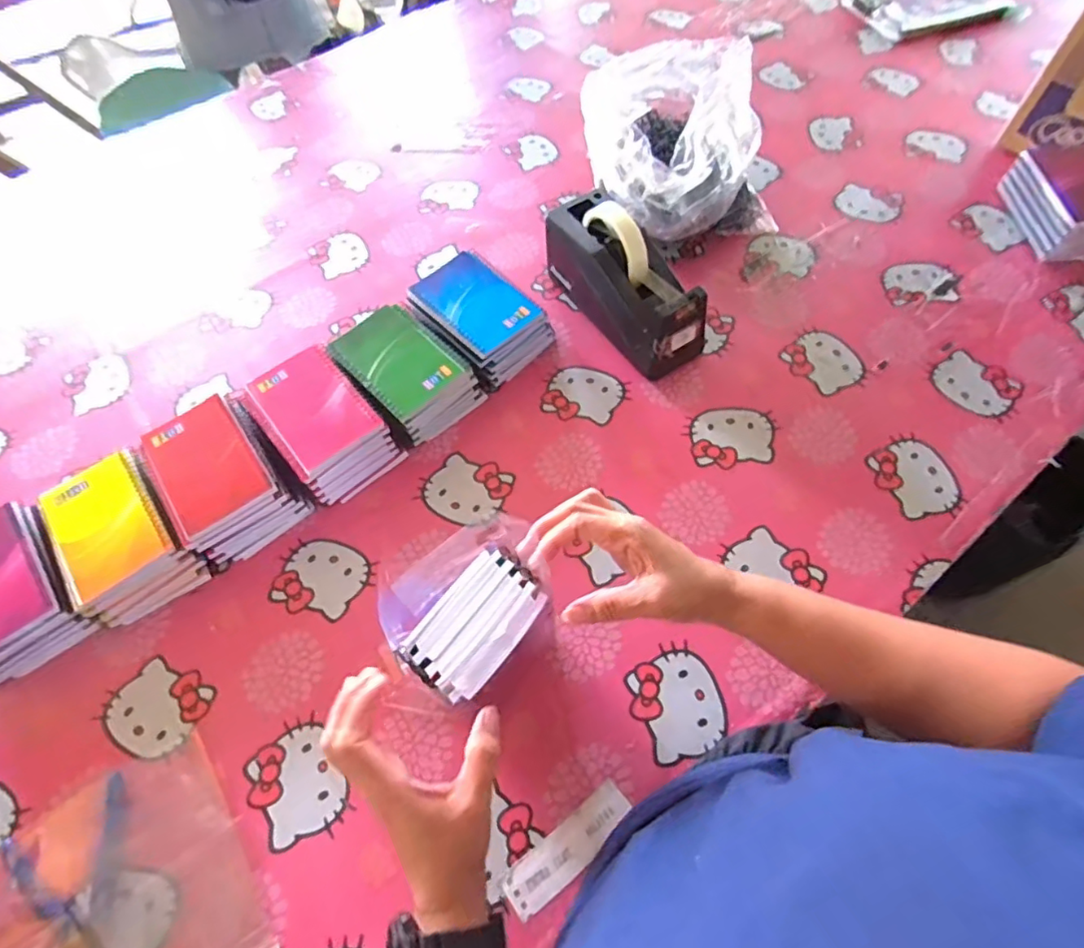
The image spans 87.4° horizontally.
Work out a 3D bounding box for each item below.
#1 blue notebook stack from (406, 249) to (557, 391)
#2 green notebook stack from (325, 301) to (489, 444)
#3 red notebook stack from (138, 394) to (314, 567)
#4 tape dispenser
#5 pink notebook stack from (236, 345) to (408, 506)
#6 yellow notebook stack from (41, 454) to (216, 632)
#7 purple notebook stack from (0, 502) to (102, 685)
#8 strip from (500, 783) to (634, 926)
[{"bbox_3d":[-0.069,-0.172,0.630,0.107,0.066,0.139,-39,66,-17],"label":"blue notebook stack"},{"bbox_3d":[-0.143,-0.105,0.598,0.099,0.063,0.134,-41,67,-18],"label":"green notebook stack"},{"bbox_3d":[-0.303,0.003,0.542,0.095,0.069,0.129,-34,65,-15],"label":"red notebook stack"},{"bbox_3d":[0.090,-0.210,0.609,0.078,0.117,0.200,-33,64,-14],"label":"tape dispenser"},{"bbox_3d":[-0.219,-0.049,0.569,0.092,0.064,0.134,-38,66,-16],"label":"pink notebook stack"},{"bbox_3d":[-0.387,0.054,0.528,0.096,0.055,0.141,-33,64,-14],"label":"yellow notebook stack"},{"bbox_3d":[-0.476,0.106,0.507,0.109,0.051,0.132,-34,65,-15],"label":"purple notebook stack"},{"bbox_3d":[0.021,0.275,0.418,0.105,0.004,0.033,-35,65,-15],"label":"strip"}]

